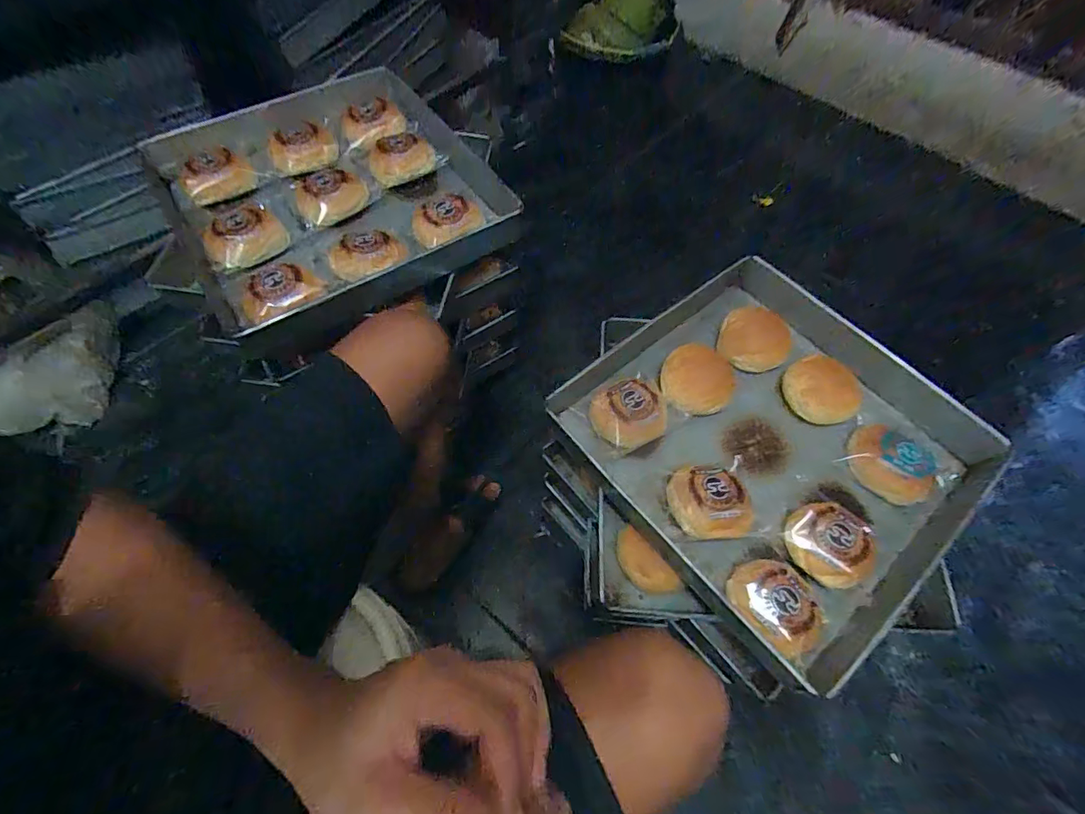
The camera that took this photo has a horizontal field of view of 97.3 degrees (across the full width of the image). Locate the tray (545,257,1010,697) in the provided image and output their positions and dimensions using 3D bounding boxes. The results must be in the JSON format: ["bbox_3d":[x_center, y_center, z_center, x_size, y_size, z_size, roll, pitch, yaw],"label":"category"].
[{"bbox_3d":[0.294,0.027,0.613,0.437,0.063,0.458,-37,68,-19],"label":"tray"}]

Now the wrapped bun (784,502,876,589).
[{"bbox_3d":[0.329,0.154,0.544,0.085,0.039,0.094,-28,66,-15],"label":"wrapped bun"}]

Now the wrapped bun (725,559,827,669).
[{"bbox_3d":[0.250,0.208,0.507,0.075,0.031,0.093,-38,69,-19],"label":"wrapped bun"}]

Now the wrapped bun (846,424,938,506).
[{"bbox_3d":[0.430,0.069,0.590,0.089,0.037,0.102,-24,65,-13],"label":"wrapped bun"}]

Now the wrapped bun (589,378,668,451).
[{"bbox_3d":[0.112,0.008,0.610,0.098,0.050,0.089,-36,68,-18],"label":"wrapped bun"}]

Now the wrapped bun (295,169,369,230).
[{"bbox_3d":[-0.306,-0.307,0.687,0.094,0.034,0.085,-27,66,-15],"label":"wrapped bun"}]

